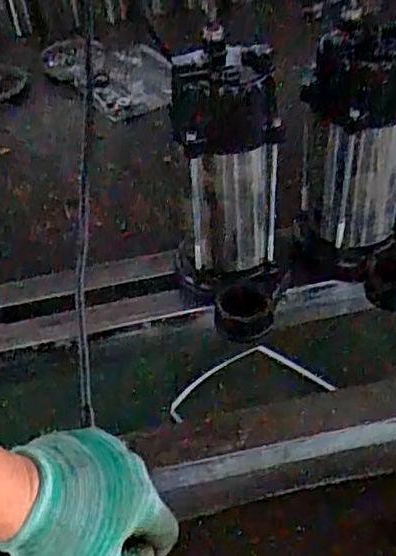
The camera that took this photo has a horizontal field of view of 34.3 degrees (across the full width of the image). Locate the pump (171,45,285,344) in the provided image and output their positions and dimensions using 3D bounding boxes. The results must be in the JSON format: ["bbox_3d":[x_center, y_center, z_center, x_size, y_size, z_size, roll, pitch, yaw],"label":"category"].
[{"bbox_3d":[0.027,-0.087,0.624,0.102,0.251,0.121,-1,42,4],"label":"pump"}]

